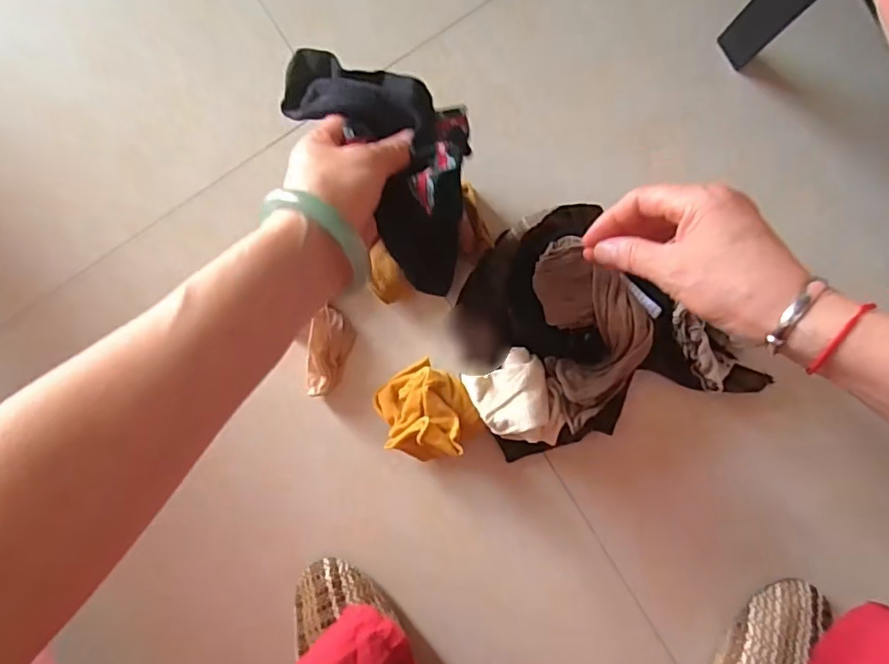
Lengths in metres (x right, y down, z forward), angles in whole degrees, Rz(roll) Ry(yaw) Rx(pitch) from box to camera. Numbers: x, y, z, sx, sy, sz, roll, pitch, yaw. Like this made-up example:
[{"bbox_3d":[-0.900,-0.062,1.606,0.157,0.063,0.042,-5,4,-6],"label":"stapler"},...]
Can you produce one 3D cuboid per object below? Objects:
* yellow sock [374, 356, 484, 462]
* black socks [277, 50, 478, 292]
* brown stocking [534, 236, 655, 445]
[{"bbox_3d":[-0.014,0.064,0.442,0.073,0.060,0.073,0,92,2],"label":"yellow sock"},{"bbox_3d":[-0.027,-0.117,0.365,0.090,0.076,0.176,-36,90,3],"label":"black socks"},{"bbox_3d":[0.110,0.001,0.415,0.075,0.035,0.137,-8,92,2],"label":"brown stocking"}]

